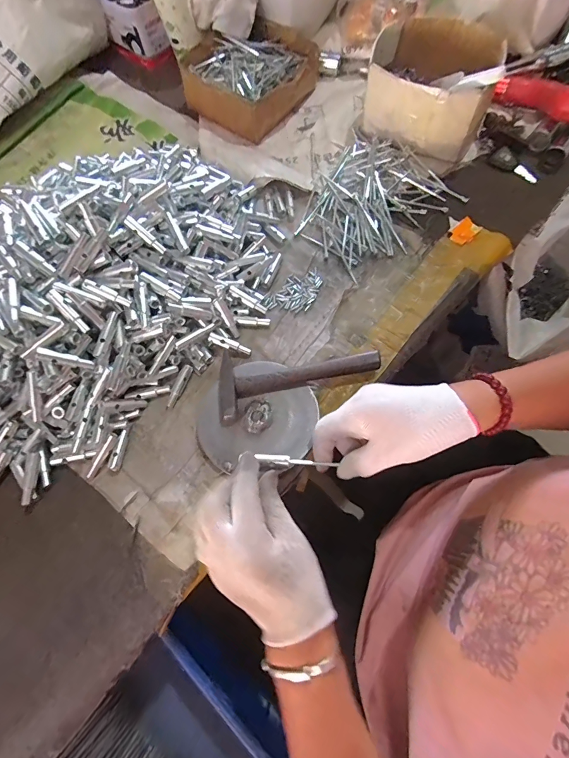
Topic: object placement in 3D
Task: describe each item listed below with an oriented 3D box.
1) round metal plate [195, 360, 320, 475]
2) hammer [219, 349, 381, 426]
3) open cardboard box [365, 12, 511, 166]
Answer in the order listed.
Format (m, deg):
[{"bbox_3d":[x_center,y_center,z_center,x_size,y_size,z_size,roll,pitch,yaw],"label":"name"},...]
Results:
[{"bbox_3d":[-0.031,0.042,0.395,0.122,0.012,0.121,-2,67,4],"label":"round metal plate"},{"bbox_3d":[0.008,-0.014,0.405,0.174,0.026,0.073,-20,71,-6],"label":"hammer"},{"bbox_3d":[0.199,-0.400,0.508,0.158,0.079,0.147,24,72,9],"label":"open cardboard box"}]

